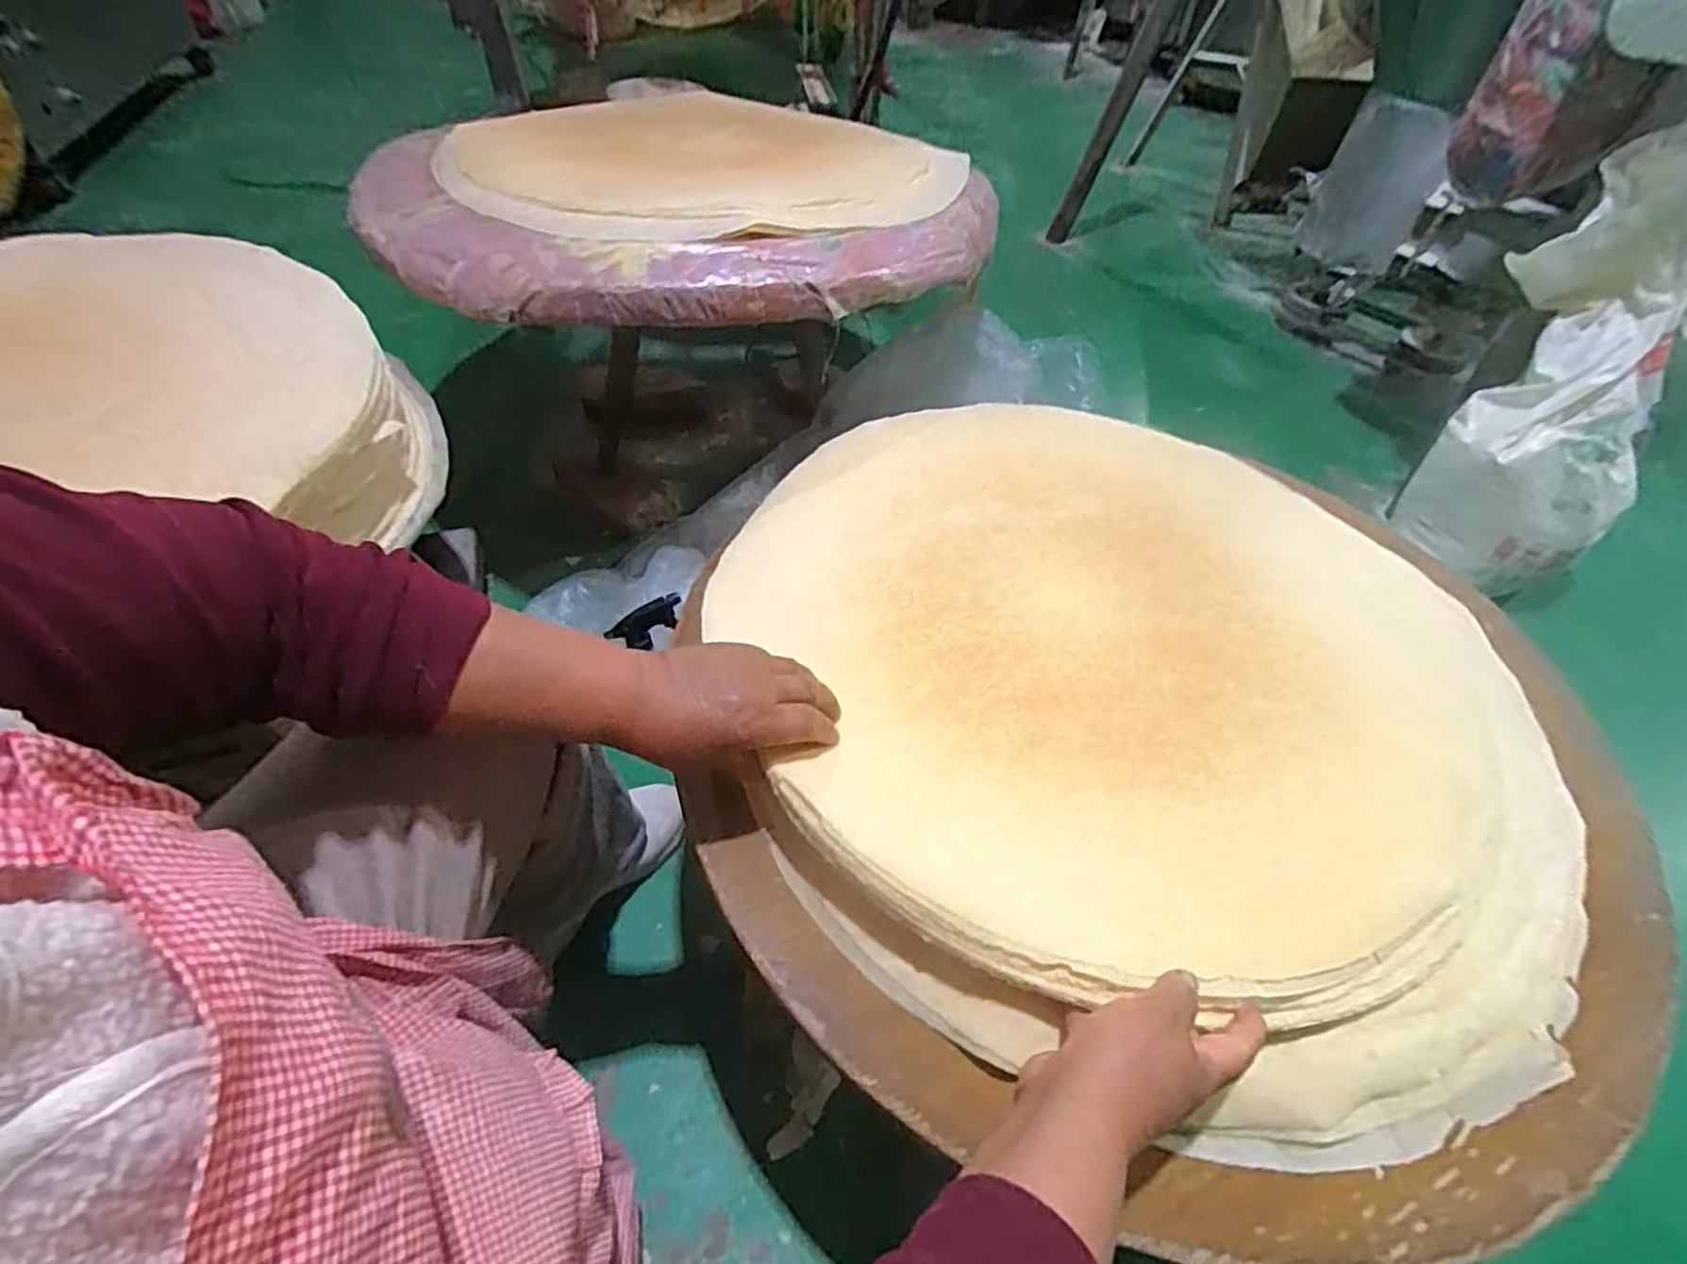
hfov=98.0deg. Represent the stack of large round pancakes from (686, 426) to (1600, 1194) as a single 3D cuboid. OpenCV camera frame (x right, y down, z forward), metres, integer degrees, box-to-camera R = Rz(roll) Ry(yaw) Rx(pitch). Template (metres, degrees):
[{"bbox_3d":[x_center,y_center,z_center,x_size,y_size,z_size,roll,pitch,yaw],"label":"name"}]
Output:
[{"bbox_3d":[0.220,0.014,0.594,0.633,0.062,0.611,20,53,10],"label":"stack of large round pancakes"}]

